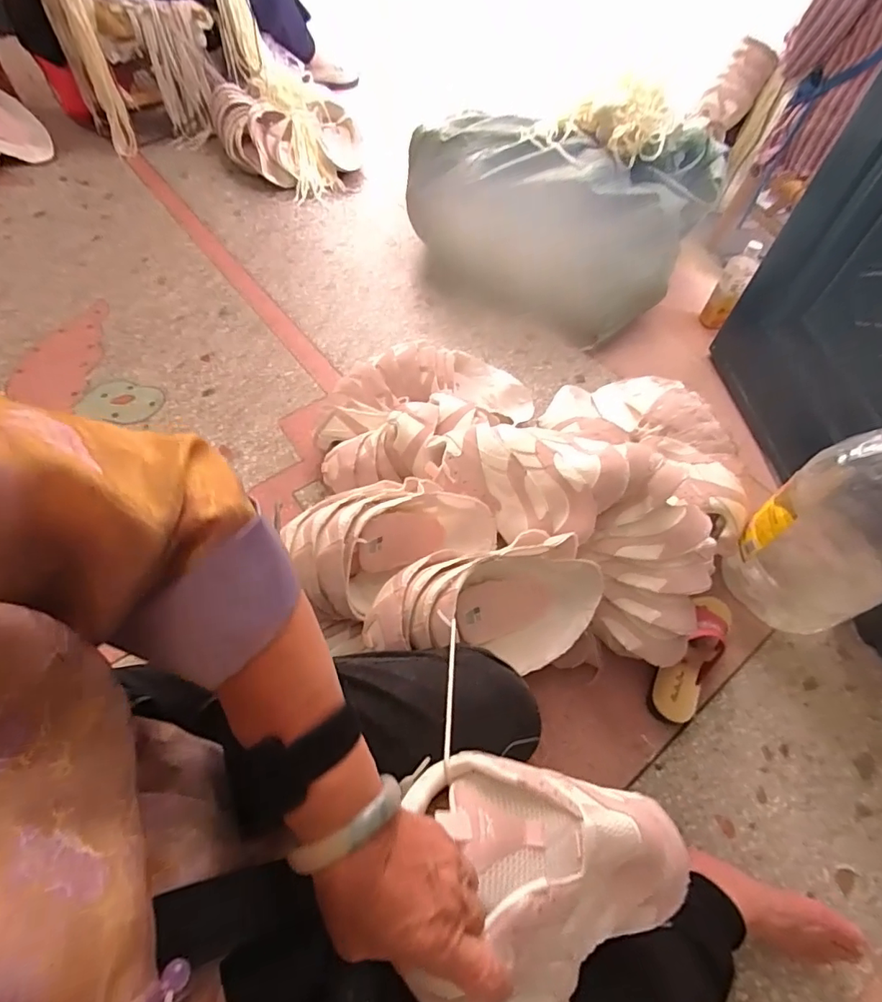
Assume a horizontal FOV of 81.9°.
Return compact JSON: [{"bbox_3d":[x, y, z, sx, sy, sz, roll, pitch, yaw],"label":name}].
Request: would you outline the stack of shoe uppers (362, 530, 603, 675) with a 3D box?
[{"bbox_3d":[0.072,0.119,0.631,0.289,0.130,0.151,3,57,-16],"label":"stack of shoe uppers"}]

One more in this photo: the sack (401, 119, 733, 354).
[{"bbox_3d":[0.269,-0.712,1.257,0.672,0.321,0.444,26,60,13],"label":"sack"}]

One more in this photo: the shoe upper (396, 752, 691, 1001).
[{"bbox_3d":[0.092,0.283,0.382,0.246,0.090,0.142,19,33,-25],"label":"shoe upper"}]

